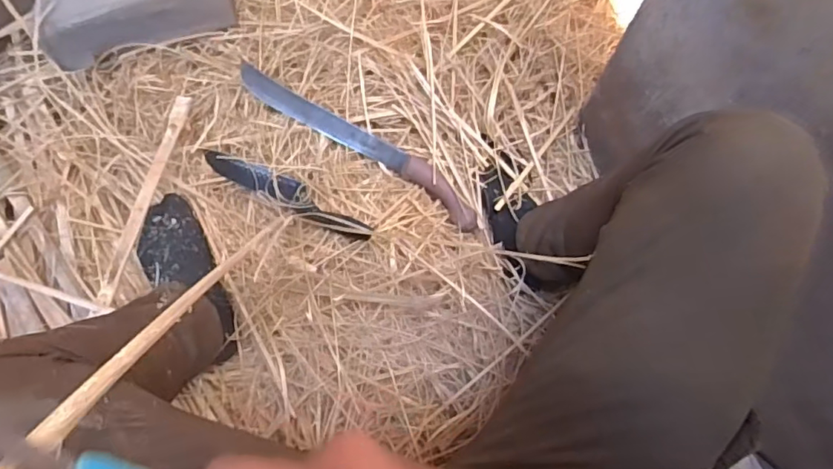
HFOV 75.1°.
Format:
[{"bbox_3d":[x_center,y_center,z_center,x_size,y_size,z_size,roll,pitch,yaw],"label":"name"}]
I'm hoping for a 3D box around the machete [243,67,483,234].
[{"bbox_3d":[-0.084,-0.141,0.809,0.418,0.023,0.054,33,76,9],"label":"machete"}]

